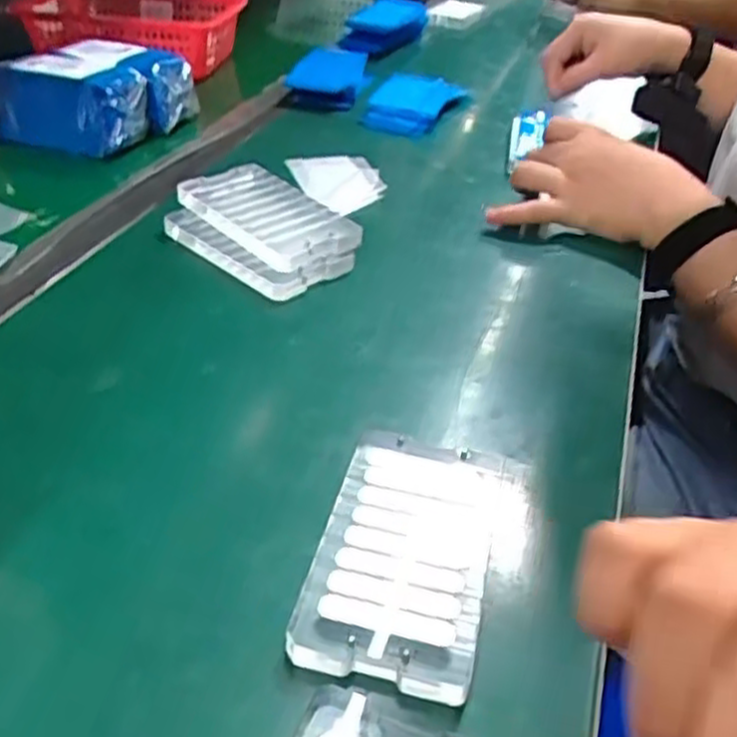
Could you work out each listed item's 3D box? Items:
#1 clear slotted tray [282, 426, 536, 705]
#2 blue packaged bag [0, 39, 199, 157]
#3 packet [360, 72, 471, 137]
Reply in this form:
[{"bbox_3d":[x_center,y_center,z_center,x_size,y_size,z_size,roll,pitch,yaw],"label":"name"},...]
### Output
[{"bbox_3d":[0.019,0.072,0.324,0.073,0.010,0.122,11,36,9],"label":"clear slotted tray"},{"bbox_3d":[-0.246,-0.244,0.687,0.145,0.060,0.116,15,36,14],"label":"blue packaged bag"},{"bbox_3d":[0.042,-0.264,0.774,0.078,0.022,0.123,18,37,18],"label":"packet"}]

